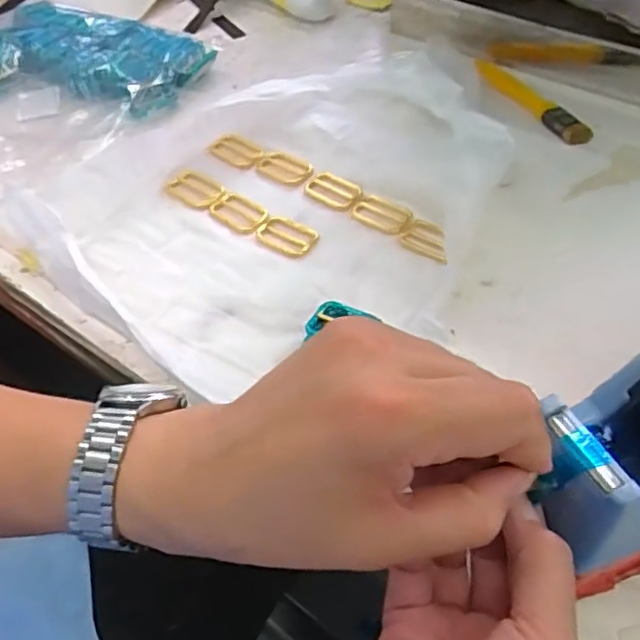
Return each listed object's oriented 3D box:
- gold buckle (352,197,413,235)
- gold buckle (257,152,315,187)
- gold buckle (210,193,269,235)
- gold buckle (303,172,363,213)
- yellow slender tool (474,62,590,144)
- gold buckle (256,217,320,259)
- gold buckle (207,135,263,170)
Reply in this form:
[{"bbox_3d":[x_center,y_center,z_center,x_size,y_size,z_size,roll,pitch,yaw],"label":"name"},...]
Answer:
[{"bbox_3d":[0.048,-0.081,0.495,0.049,0.006,0.029,29,57,22],"label":"gold buckle"},{"bbox_3d":[-0.030,-0.129,0.537,0.048,0.004,0.033,25,56,20],"label":"gold buckle"},{"bbox_3d":[-0.063,-0.086,0.505,0.052,0.004,0.032,35,59,26],"label":"gold buckle"},{"bbox_3d":[0.011,-0.105,0.515,0.047,0.004,0.032,26,56,20],"label":"gold buckle"},{"bbox_3d":[0.191,-0.203,0.582,0.019,0.011,0.146,-23,54,-17],"label":"yellow slender tool"},{"bbox_3d":[-0.026,-0.065,0.488,0.046,0.004,0.034,22,55,18],"label":"gold buckle"},{"bbox_3d":[-0.072,-0.147,0.548,0.044,0.007,0.027,36,60,26],"label":"gold buckle"}]

